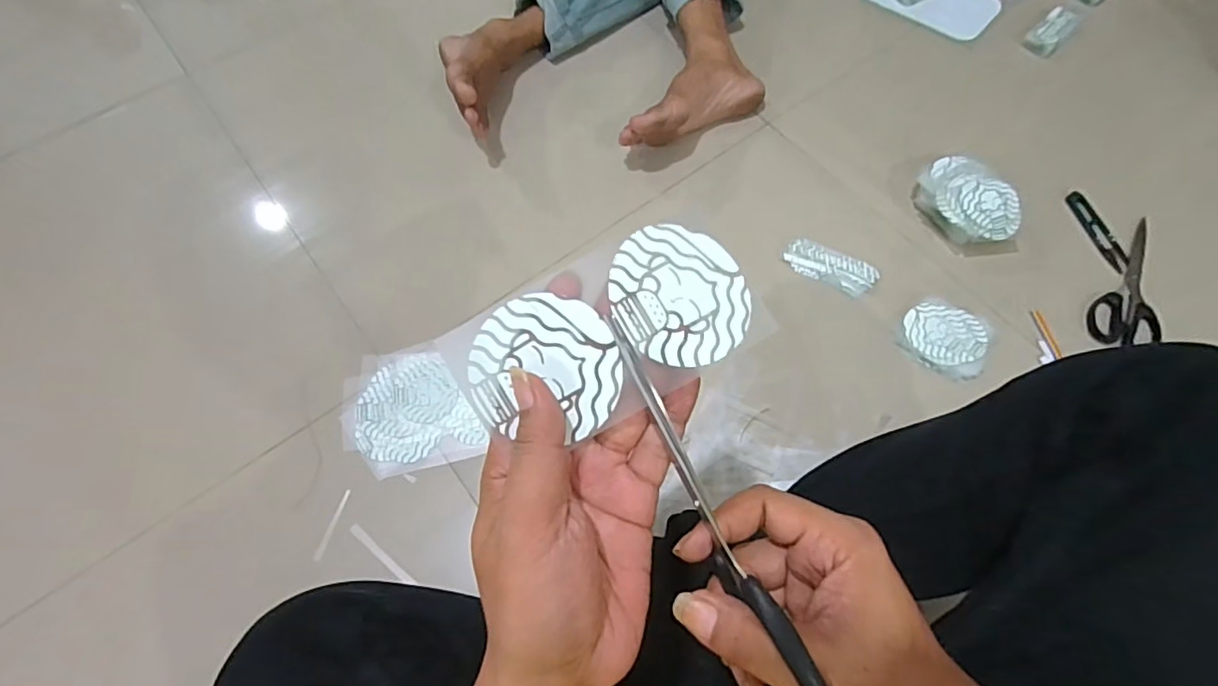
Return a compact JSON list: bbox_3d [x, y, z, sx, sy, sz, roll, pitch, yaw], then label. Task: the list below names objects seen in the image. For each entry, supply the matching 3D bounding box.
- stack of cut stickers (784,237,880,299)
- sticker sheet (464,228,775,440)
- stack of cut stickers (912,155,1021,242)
[{"bbox_3d":[0.271,-0.092,0.704,0.110,0.006,0.049,23,70,10],"label":"stack of cut stickers"},{"bbox_3d":[0.002,-0.004,0.260,0.133,0.012,0.070,-29,87,-5],"label":"sticker sheet"},{"bbox_3d":[0.442,-0.172,0.714,0.091,0.051,0.126,-38,72,-13],"label":"stack of cut stickers"}]

